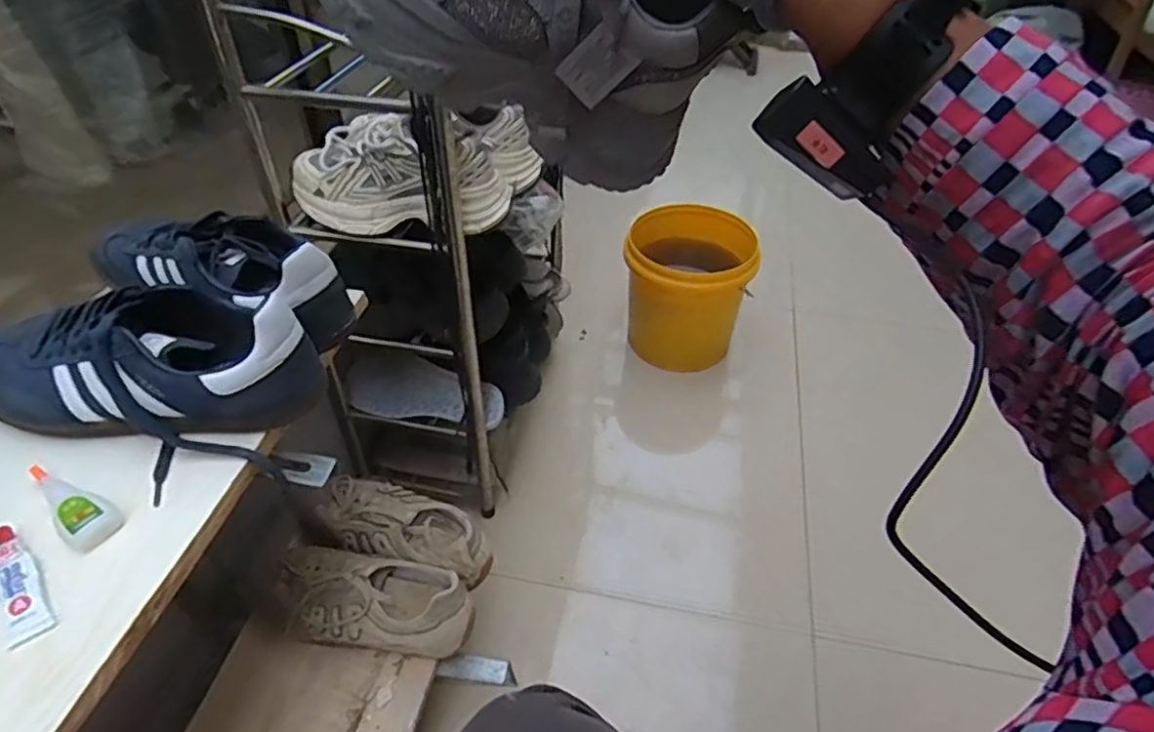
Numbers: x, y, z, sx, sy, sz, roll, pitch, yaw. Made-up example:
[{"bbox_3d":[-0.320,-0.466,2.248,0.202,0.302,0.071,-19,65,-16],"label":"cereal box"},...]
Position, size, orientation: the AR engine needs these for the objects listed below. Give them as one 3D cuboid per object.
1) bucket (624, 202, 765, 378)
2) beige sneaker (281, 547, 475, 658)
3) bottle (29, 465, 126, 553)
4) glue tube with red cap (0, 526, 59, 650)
[{"bbox_3d":[0.228,-0.156,1.398,0.239,0.293,0.239,1,43,-1],"label":"bucket"},{"bbox_3d":[-0.243,0.278,0.782,0.239,0.089,0.096,5,43,3],"label":"beige sneaker"},{"bbox_3d":[-0.354,0.093,0.458,0.086,0.018,0.033,28,49,24],"label":"bottle"},{"bbox_3d":[-0.357,0.138,0.417,0.024,0.010,0.087,-30,52,-30],"label":"glue tube with red cap"}]

